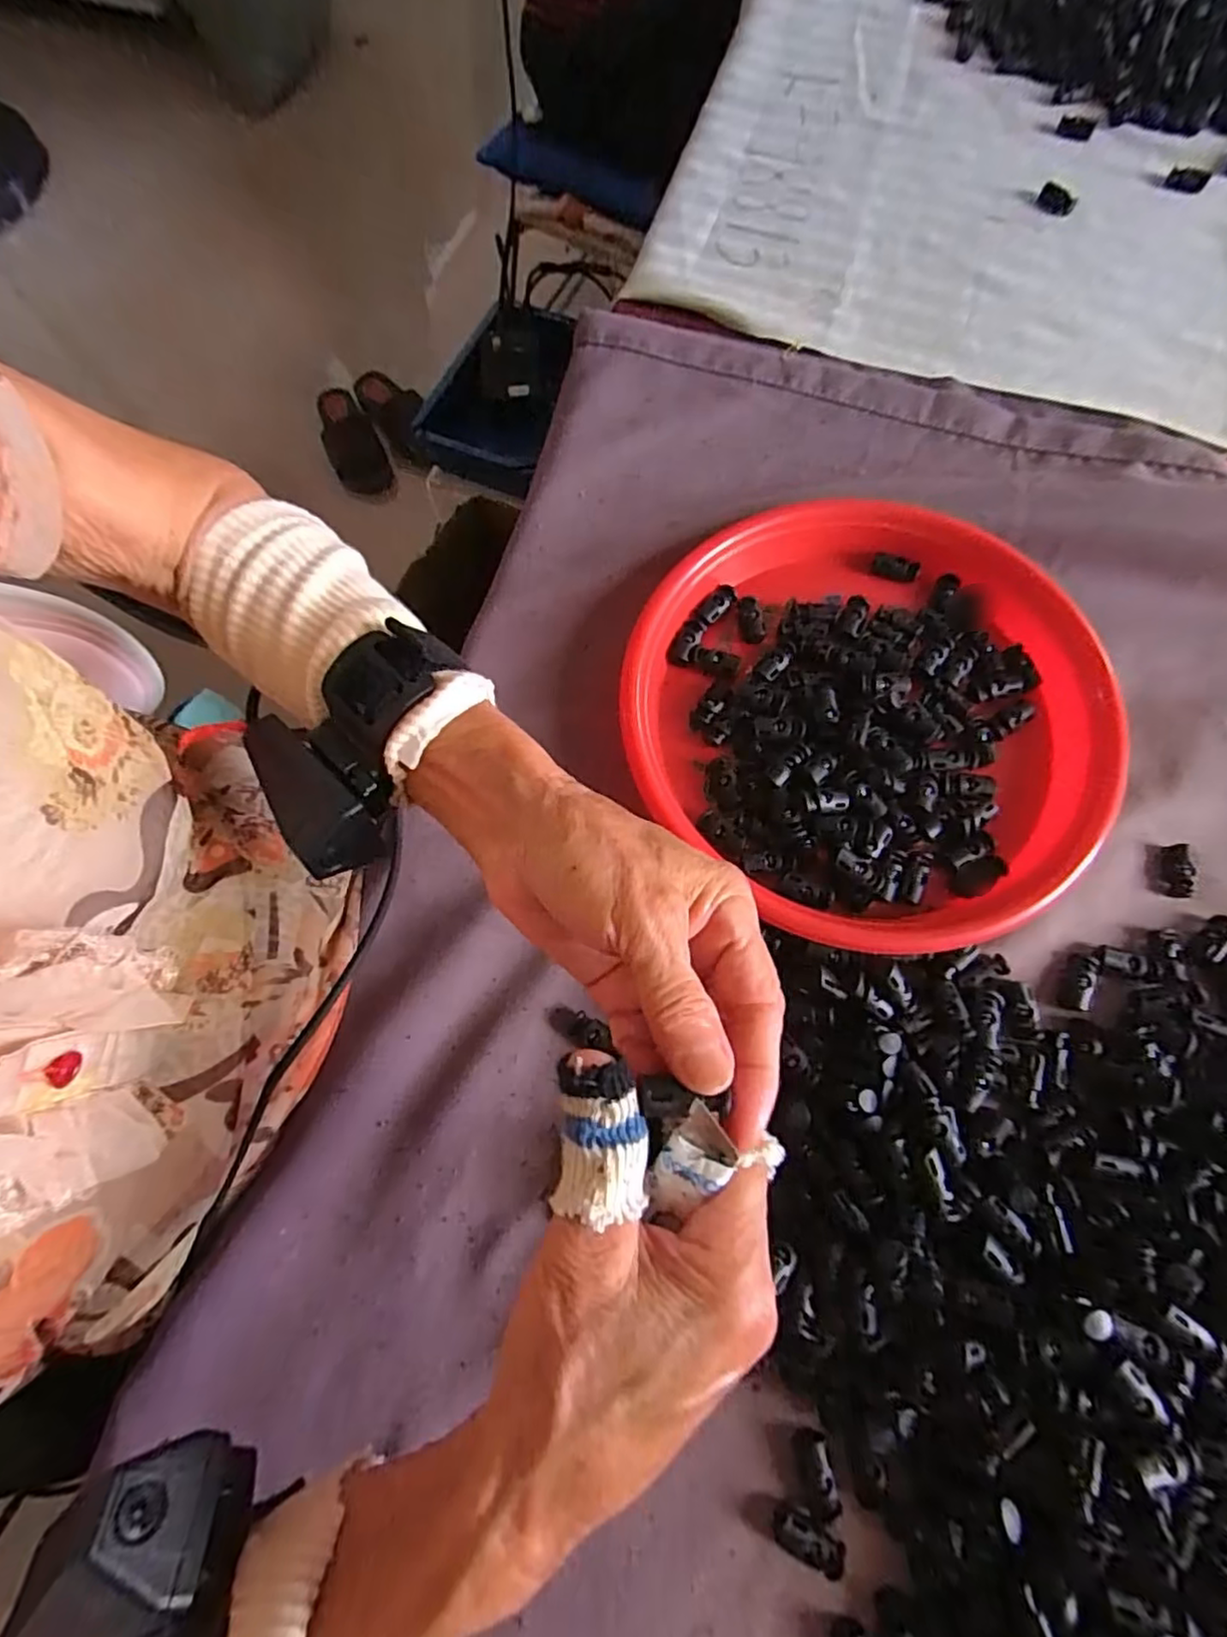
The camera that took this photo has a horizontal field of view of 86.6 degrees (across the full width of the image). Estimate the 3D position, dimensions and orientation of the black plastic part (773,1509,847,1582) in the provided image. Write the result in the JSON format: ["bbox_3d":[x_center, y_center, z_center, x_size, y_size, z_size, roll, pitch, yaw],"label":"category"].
[{"bbox_3d":[0.079,0.290,0.261,0.029,0.006,0.016,27,75,10],"label":"black plastic part"}]

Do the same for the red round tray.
[{"bbox_3d":[0.149,-0.067,0.357,0.264,0.027,0.245,-1,73,2],"label":"red round tray"}]

